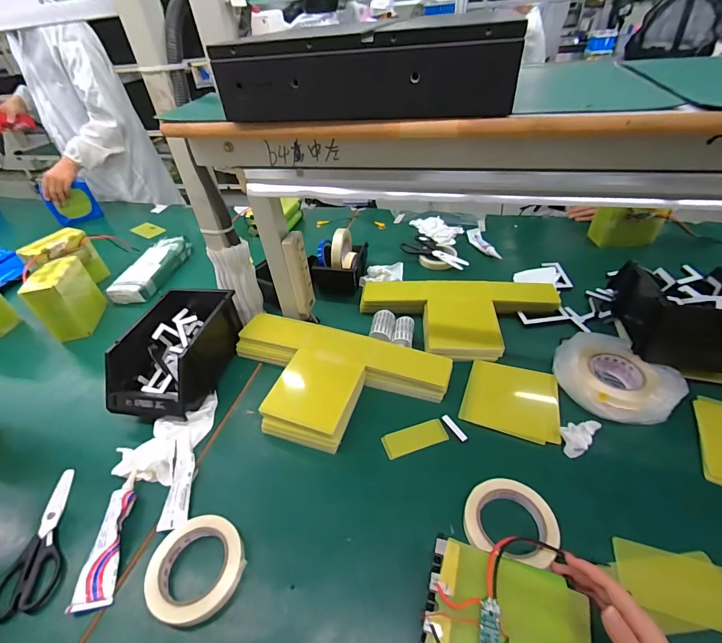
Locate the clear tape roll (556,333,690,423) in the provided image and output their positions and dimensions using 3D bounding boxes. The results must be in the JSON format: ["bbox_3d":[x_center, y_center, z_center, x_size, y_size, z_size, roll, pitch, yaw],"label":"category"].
[{"bbox_3d":[0.431,0.094,0.611,0.149,0.064,0.166,-15,42,-10],"label":"clear tape roll"}]

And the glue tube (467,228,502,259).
[{"bbox_3d":[0.338,-0.216,0.992,0.041,0.019,0.160,-10,41,-5],"label":"glue tube"}]

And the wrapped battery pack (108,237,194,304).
[{"bbox_3d":[-0.597,-0.158,1.030,0.107,0.052,0.277,1,42,8],"label":"wrapped battery pack"}]

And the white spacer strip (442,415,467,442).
[{"bbox_3d":[0.152,0.173,0.584,0.012,0.004,0.054,-23,44,-18],"label":"white spacer strip"}]

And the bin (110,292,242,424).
[{"bbox_3d":[-0.351,0.047,0.694,0.162,0.104,0.272,6,42,13],"label":"bin"}]

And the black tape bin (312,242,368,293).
[{"bbox_3d":[-0.047,-0.140,0.922,0.107,0.074,0.158,10,44,18],"label":"black tape bin"}]

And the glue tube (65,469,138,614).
[{"bbox_3d":[-0.344,0.287,0.486,0.043,0.026,0.165,-12,41,-7],"label":"glue tube"}]

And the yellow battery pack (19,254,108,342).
[{"bbox_3d":[-0.704,-0.053,0.860,0.070,0.156,0.153,-11,41,-6],"label":"yellow battery pack"}]

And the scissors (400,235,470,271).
[{"bbox_3d":[0.215,-0.195,0.979,0.198,0.016,0.098,27,51,31],"label":"scissors"}]

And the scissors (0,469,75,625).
[{"bbox_3d":[-0.455,0.303,0.504,0.073,0.016,0.193,-20,43,-16],"label":"scissors"}]

